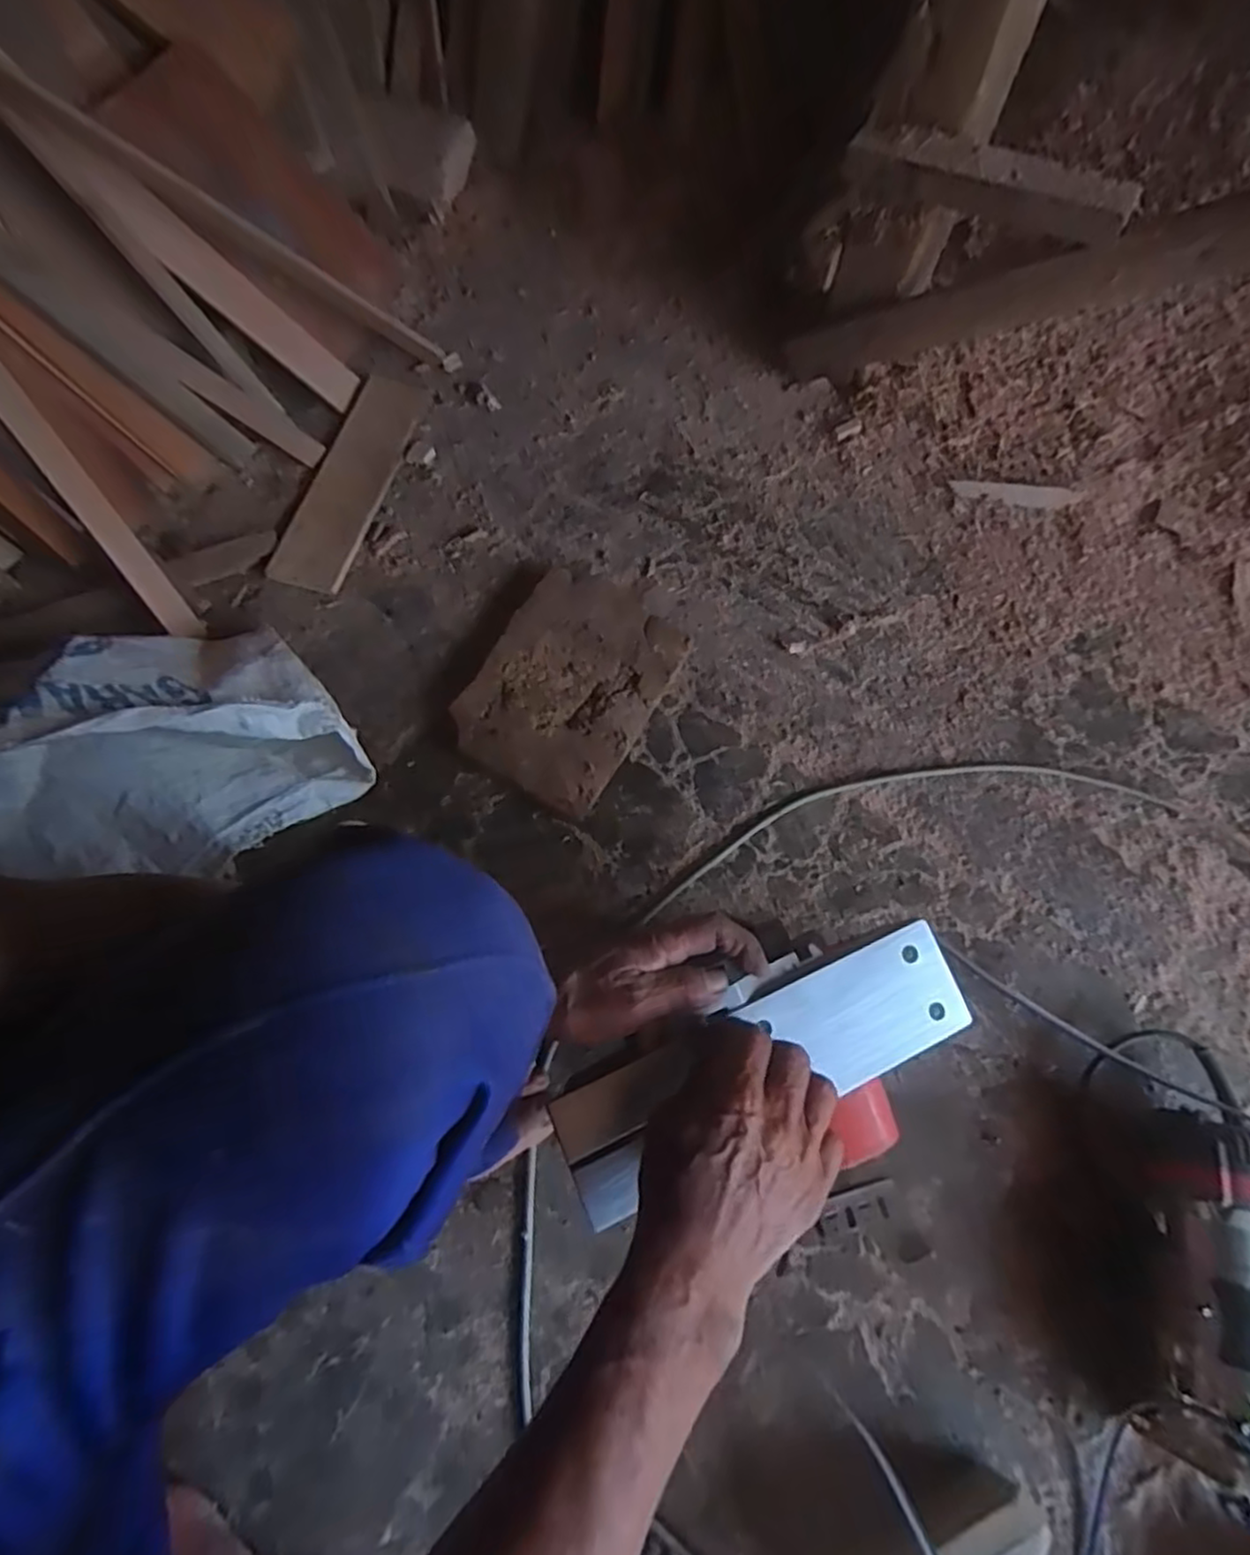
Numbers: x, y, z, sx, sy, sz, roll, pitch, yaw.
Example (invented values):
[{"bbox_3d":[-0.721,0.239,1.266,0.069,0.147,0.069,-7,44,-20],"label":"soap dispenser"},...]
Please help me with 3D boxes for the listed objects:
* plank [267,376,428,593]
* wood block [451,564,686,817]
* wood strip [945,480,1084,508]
[{"bbox_3d":[-0.307,-0.340,0.798,0.080,0.017,0.295,13,69,5],"label":"plank"},{"bbox_3d":[-0.049,-0.095,0.695,0.162,0.031,0.241,27,71,10],"label":"wood block"},{"bbox_3d":[0.438,-0.319,0.789,0.136,0.010,0.025,9,68,3],"label":"wood strip"}]

